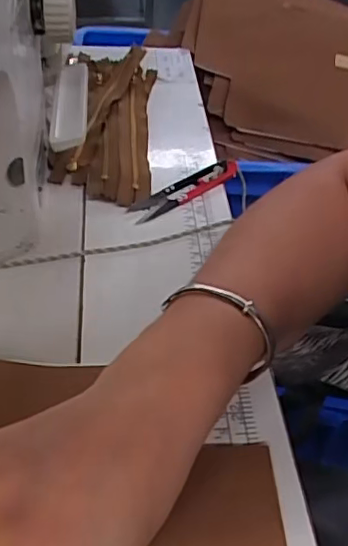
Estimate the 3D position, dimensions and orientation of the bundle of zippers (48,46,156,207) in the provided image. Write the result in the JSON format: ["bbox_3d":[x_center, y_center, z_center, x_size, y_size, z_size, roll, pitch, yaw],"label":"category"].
[{"bbox_3d":[-0.061,-0.144,0.523,0.080,0.030,0.235,3,44,-3],"label":"bundle of zippers"}]

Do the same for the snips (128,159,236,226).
[{"bbox_3d":[0.009,-0.069,0.461,0.102,0.009,0.023,-28,53,-30],"label":"snips"}]

